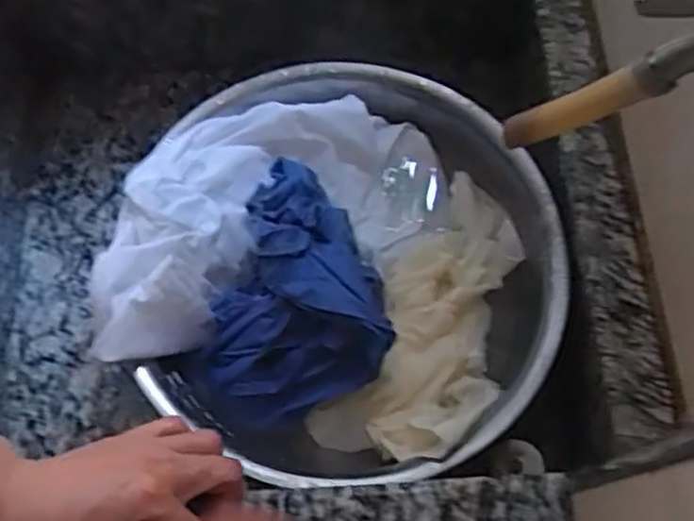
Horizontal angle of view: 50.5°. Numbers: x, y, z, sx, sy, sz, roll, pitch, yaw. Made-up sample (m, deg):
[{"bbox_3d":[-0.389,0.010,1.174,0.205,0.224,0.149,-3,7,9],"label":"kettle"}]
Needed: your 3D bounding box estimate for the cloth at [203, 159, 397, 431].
[{"bbox_3d":[-0.047,0.019,0.588,0.149,0.077,0.206,-8,67,-2],"label":"cloth"}]

